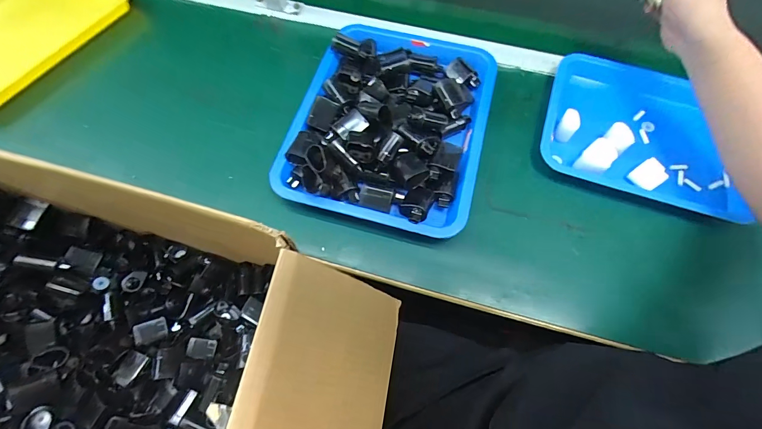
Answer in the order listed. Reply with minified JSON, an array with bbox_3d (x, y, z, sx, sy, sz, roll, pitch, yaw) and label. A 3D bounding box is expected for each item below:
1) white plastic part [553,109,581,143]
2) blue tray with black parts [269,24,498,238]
[{"bbox_3d":[0.273,-0.131,0.518,0.026,0.027,0.035,20,68,8],"label":"white plastic part"},{"bbox_3d":[0.018,-0.140,0.510,0.264,0.049,0.327,16,68,7],"label":"blue tray with black parts"}]

